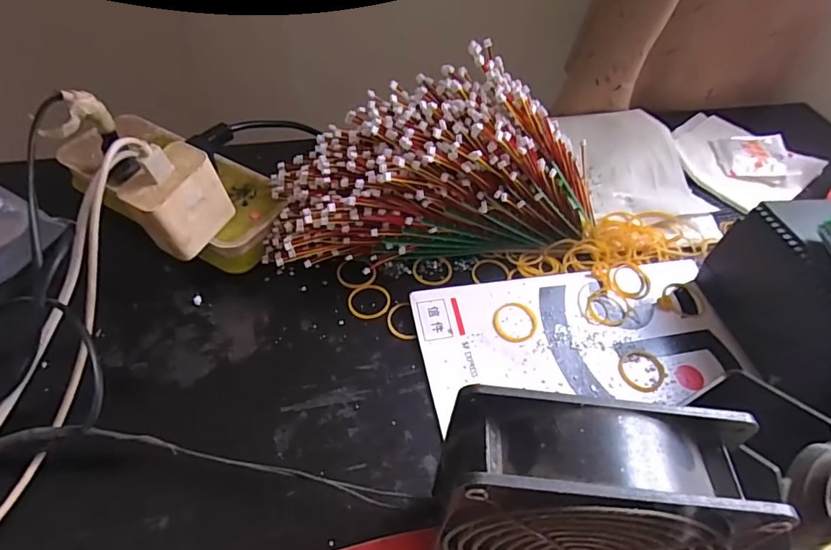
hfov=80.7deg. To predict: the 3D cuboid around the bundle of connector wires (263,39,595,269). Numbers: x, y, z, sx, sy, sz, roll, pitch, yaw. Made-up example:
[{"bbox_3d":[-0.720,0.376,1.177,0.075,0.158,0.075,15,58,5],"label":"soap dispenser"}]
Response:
[{"bbox_3d":[0.016,-0.076,0.351,0.244,0.131,0.072,-4,52,-9],"label":"bundle of connector wires"}]

